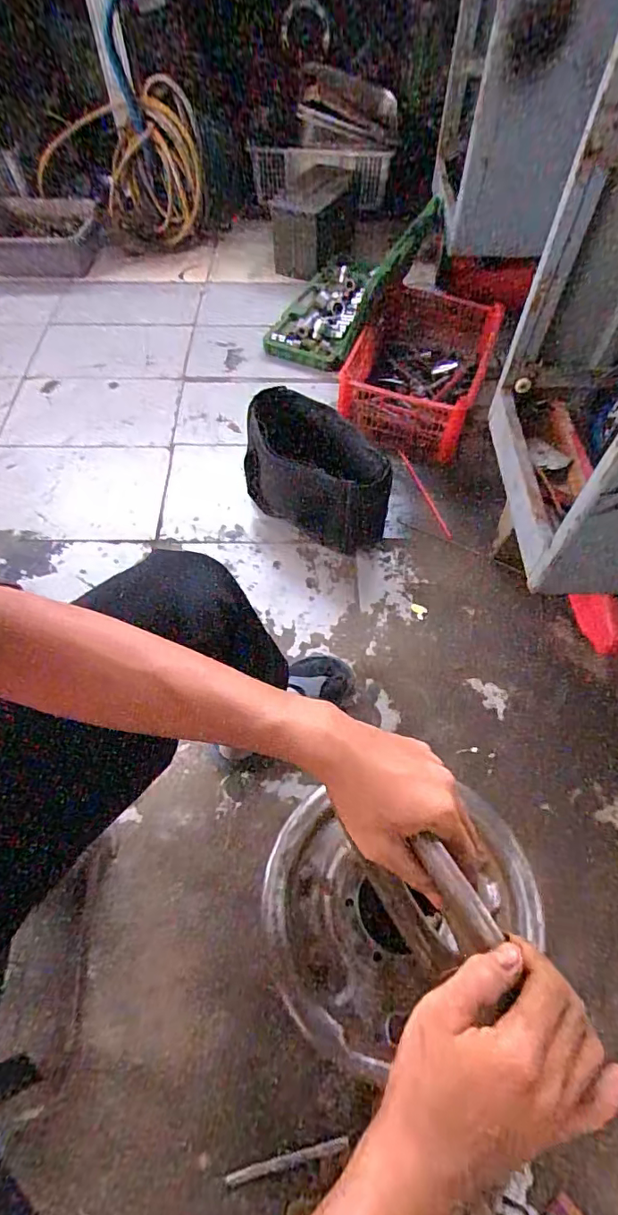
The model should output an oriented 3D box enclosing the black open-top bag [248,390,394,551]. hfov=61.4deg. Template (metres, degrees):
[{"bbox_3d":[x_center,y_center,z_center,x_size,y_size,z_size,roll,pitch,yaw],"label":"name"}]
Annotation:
[{"bbox_3d":[0.016,-0.255,1.031,0.298,0.228,0.162,29,64,17],"label":"black open-top bag"}]

